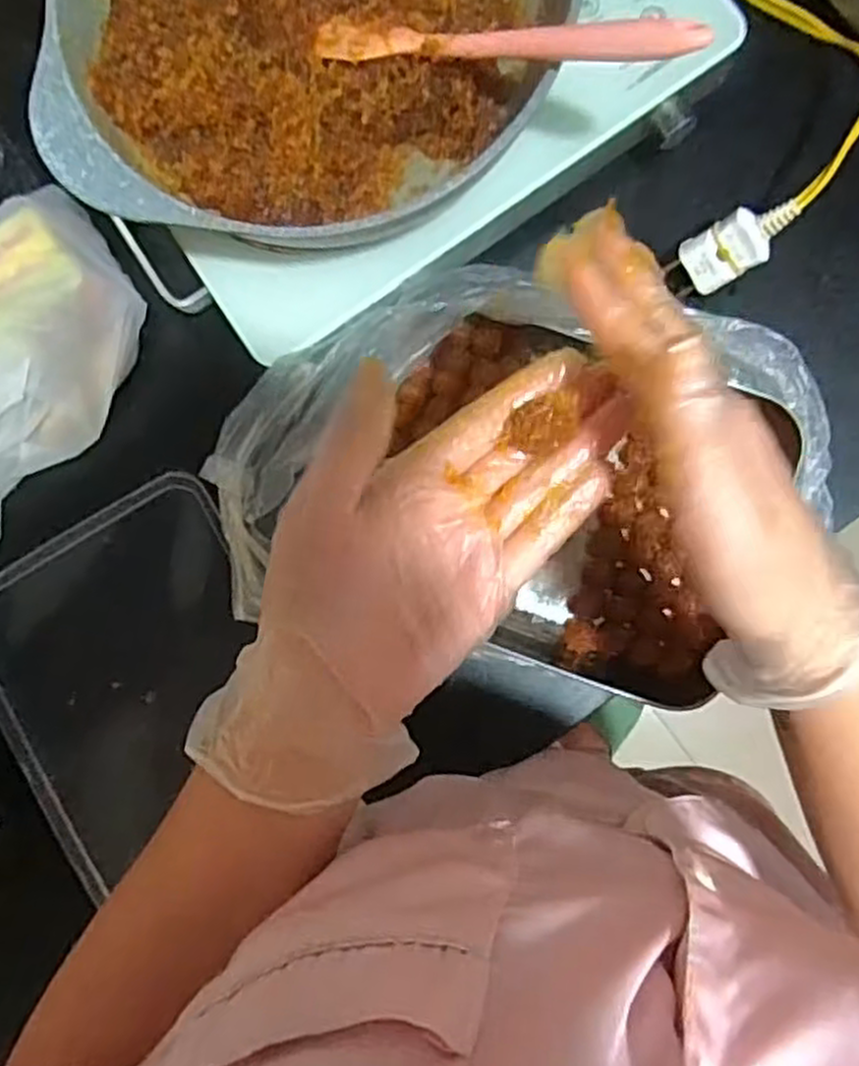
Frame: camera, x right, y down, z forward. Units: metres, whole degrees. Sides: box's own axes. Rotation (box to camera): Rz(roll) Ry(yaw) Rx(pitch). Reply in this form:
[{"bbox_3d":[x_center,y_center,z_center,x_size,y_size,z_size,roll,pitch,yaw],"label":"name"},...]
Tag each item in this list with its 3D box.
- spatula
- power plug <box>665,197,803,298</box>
[{"bbox_3d":[0.030,-0.248,0.401,0.227,0.015,0.029,22,85,31],"label":"spatula"},{"bbox_3d":[0.187,-0.178,0.487,0.072,0.028,0.035,-27,104,30],"label":"power plug"}]

